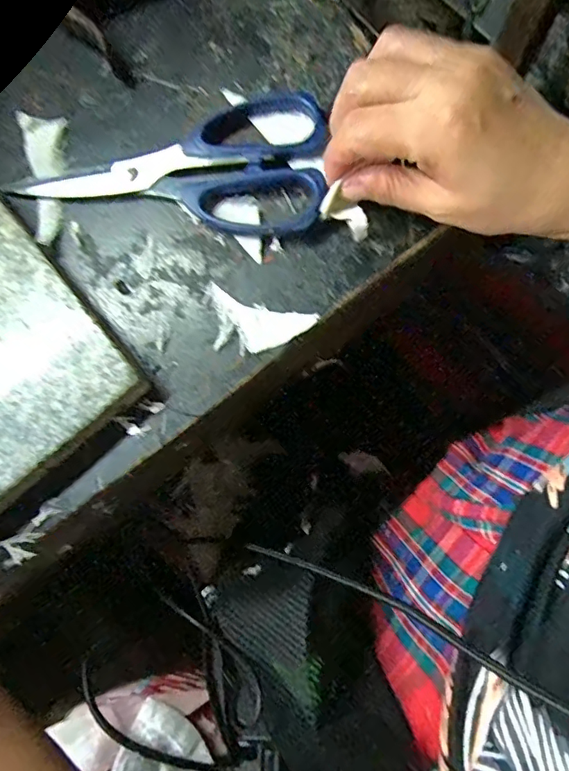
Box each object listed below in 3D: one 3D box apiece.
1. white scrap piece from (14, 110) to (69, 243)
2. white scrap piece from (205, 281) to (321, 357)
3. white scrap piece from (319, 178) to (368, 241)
[{"bbox_3d":[-0.138,-0.125,0.303,0.026,0.004,0.083,-14,78,3],"label":"white scrap piece"},{"bbox_3d":[-0.017,-0.031,0.270,0.061,0.007,0.031,20,82,11],"label":"white scrap piece"},{"bbox_3d":[0.032,-0.089,0.269,0.018,0.014,0.029,-41,81,-8],"label":"white scrap piece"}]

